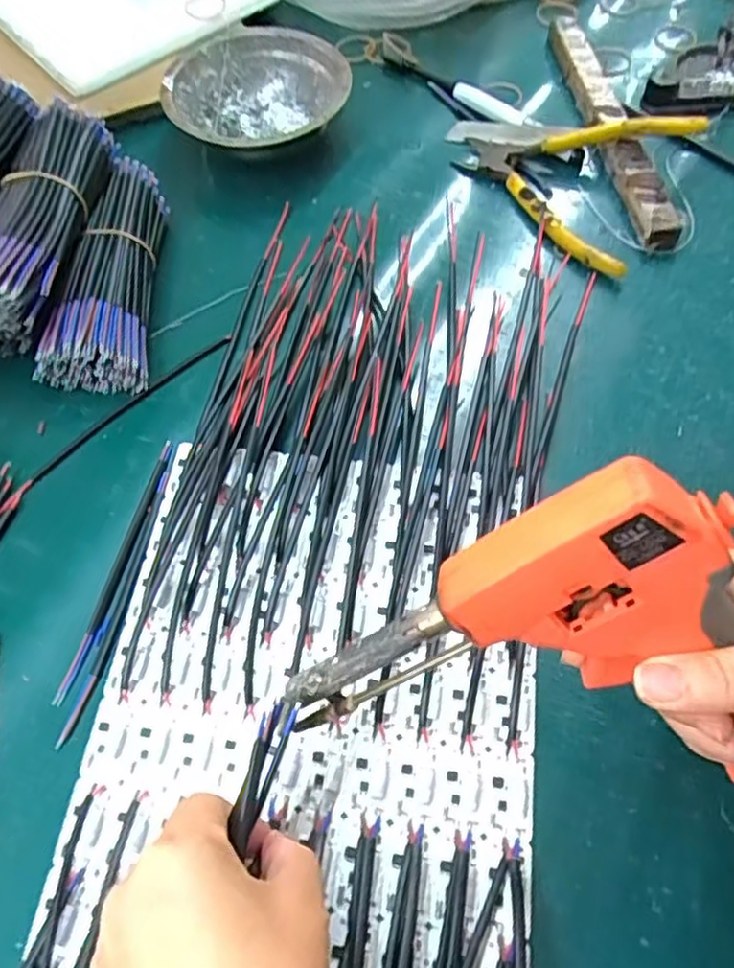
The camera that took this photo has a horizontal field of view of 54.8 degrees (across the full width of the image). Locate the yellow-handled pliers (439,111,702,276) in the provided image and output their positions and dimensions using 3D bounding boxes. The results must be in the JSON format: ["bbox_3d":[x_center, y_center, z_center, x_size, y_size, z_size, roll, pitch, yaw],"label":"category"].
[{"bbox_3d":[0.127,-0.221,0.478,0.154,0.037,0.129,30,66,16],"label":"yellow-handled pliers"}]

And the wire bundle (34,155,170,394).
[{"bbox_3d":[-0.155,-0.126,0.426,0.056,0.045,0.140,2,62,2],"label":"wire bundle"}]

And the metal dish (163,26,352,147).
[{"bbox_3d":[-0.075,-0.268,0.498,0.121,0.044,0.111,0,62,1],"label":"metal dish"}]

